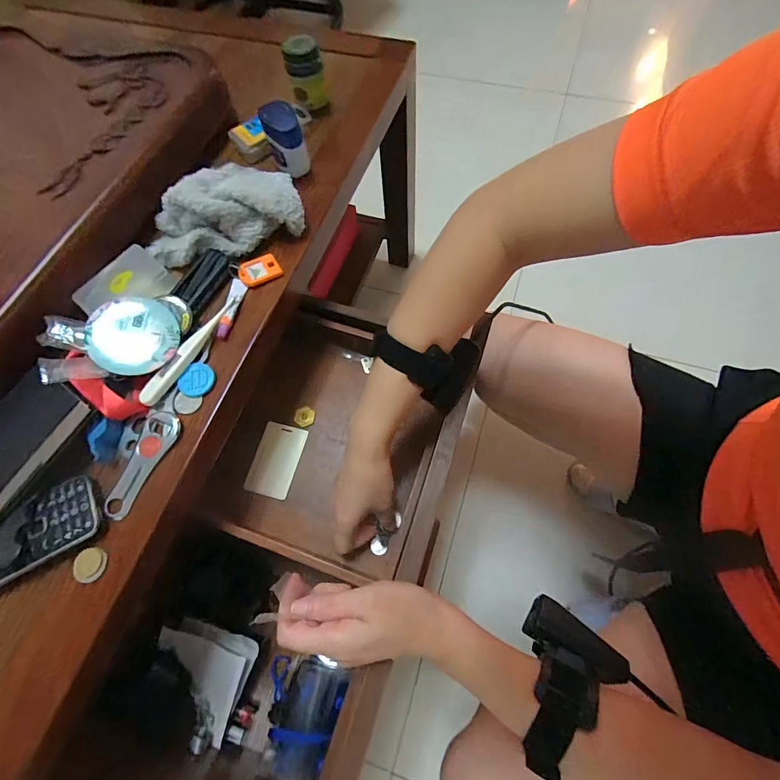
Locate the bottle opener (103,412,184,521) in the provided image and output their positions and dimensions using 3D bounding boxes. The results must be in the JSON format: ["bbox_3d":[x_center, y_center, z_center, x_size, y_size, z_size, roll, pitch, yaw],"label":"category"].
[{"bbox_3d":[-0.203,0.061,0.324,0.026,0.005,0.089,21,72,-10],"label":"bottle opener"}]

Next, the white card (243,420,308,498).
[{"bbox_3d":[-0.137,0.083,0.474,0.052,0.005,0.086,14,64,1],"label":"white card"}]

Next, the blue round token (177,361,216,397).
[{"bbox_3d":[-0.173,-0.009,0.353,0.028,0.004,0.032,25,69,-5],"label":"blue round token"}]

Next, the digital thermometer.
[{"bbox_3d":[-0.179,-0.037,0.354,0.014,0.008,0.118,30,72,14],"label":"digital thermometer"}]

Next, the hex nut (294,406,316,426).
[{"bbox_3d":[-0.108,0.033,0.496,0.024,0.005,0.024,6,68,5],"label":"hex nut"}]

